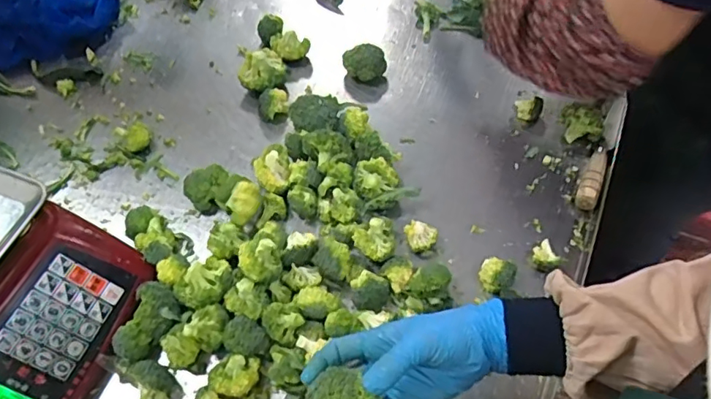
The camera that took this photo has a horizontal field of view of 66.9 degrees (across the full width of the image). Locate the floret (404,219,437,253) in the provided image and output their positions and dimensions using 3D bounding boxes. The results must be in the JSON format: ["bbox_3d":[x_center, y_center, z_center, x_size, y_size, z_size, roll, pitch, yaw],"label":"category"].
[{"bbox_3d":[0.078,0.047,0.655,0.039,0.031,0.030,12,60,8],"label":"floret"}]

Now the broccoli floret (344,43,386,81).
[{"bbox_3d":[0.013,-0.203,0.804,0.064,0.048,0.045,-6,60,-3],"label":"broccoli floret"}]

